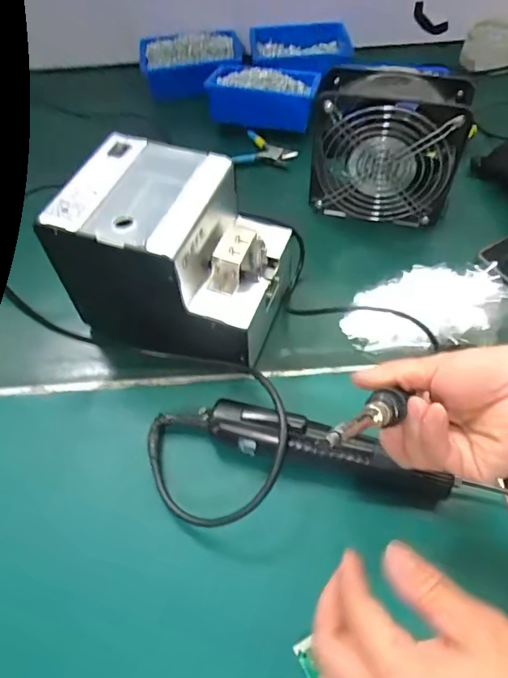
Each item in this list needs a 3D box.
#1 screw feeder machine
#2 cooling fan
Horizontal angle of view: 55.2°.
[{"bbox_3d":[-0.065,-0.076,0.452,0.172,0.147,0.134,16,57,12],"label":"screw feeder machine"},{"bbox_3d":[0.144,-0.207,0.526,0.149,0.143,0.064,14,57,10],"label":"cooling fan"}]

